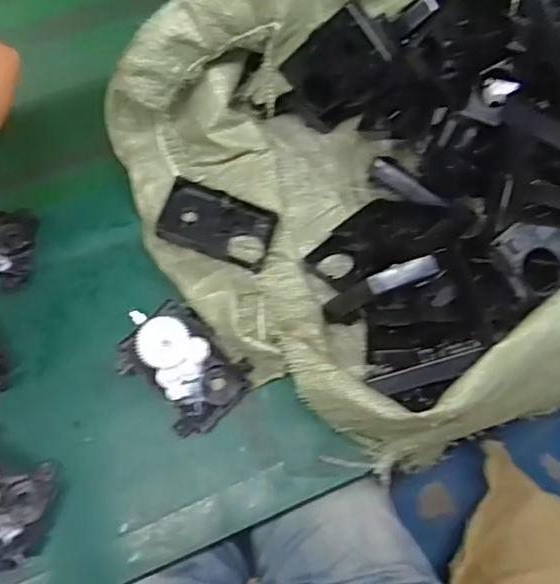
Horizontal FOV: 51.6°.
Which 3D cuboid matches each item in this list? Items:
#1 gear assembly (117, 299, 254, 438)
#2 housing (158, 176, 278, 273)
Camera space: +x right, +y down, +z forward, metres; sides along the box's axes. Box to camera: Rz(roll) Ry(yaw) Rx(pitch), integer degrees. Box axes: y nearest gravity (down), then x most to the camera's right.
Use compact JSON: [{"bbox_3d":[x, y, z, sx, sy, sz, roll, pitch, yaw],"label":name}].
[{"bbox_3d":[-0.085,0.059,0.483,0.112,0.057,0.079,40,74,13],"label":"gear assembly"},{"bbox_3d":[-0.056,-0.060,0.522,0.097,0.027,0.059,17,71,5],"label":"housing"}]

